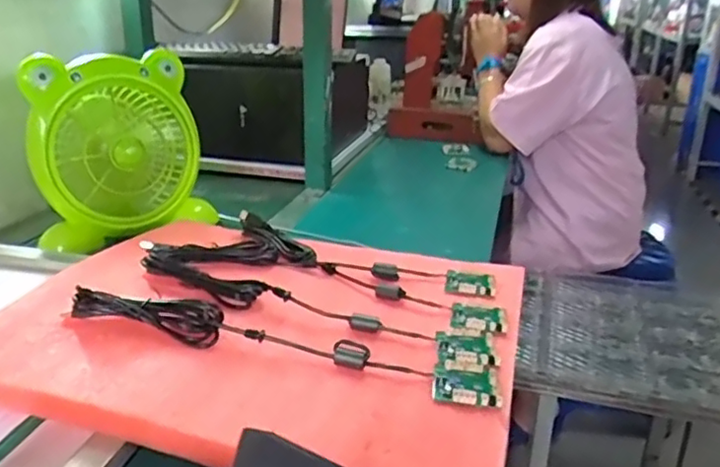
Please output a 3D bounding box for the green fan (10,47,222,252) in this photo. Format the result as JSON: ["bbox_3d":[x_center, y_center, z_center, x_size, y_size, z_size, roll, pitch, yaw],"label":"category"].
[{"bbox_3d":[-0.359,-0.124,0.923,0.239,0.250,0.121,-16,27,-36],"label":"green fan"}]

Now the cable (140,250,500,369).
[{"bbox_3d":[-0.052,0.072,0.667,0.395,0.021,0.061,14,20,17],"label":"cable"}]

